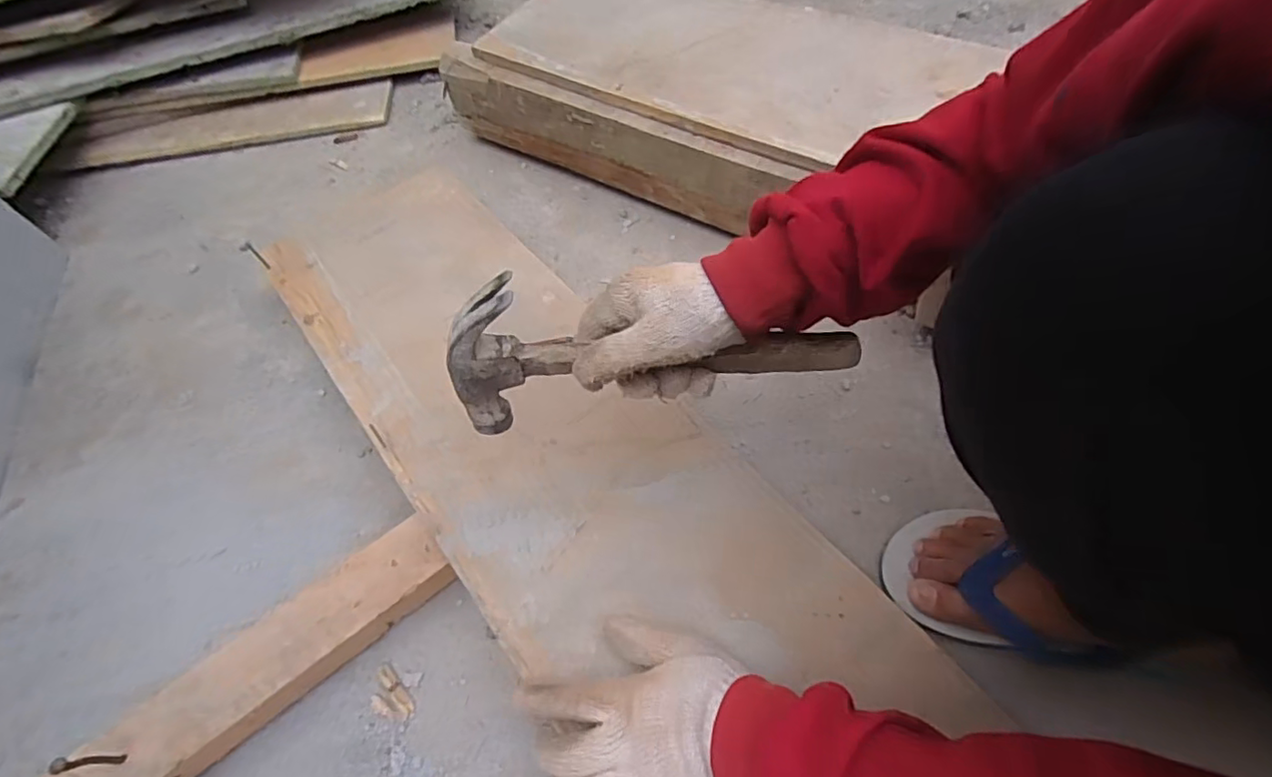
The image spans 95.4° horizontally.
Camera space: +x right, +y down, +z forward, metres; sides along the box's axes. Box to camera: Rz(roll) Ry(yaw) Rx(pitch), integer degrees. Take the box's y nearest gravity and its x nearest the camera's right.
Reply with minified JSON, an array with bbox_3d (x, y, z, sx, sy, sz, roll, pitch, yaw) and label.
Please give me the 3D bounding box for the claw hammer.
[{"bbox_3d":[0.015,-0.018,0.381,0.264,0.117,0.040,-1,58,0],"label":"claw hammer"}]

